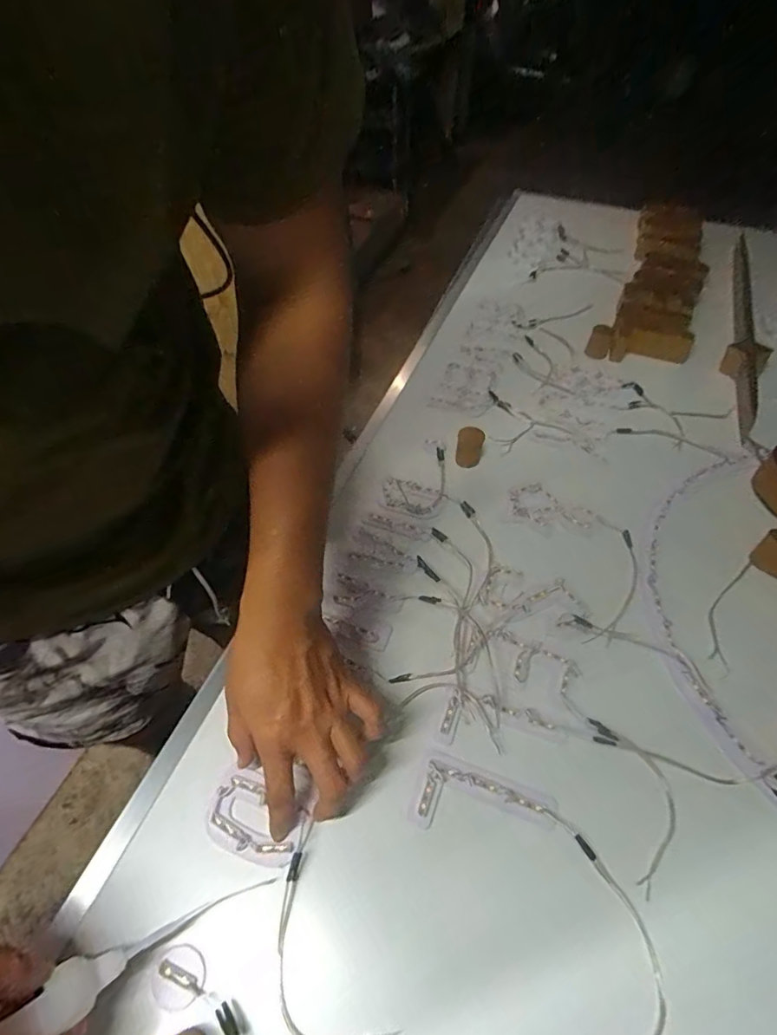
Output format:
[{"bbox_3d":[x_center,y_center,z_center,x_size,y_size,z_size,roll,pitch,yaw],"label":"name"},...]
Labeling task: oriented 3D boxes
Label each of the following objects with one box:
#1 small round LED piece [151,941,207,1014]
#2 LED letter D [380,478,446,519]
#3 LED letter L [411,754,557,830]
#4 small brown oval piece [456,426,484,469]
[{"bbox_3d":[-0.142,0.310,0.340,0.033,0.006,0.033,0,51,0],"label":"small round LED piece"},{"bbox_3d":[0.026,-0.024,0.595,0.075,0.012,0.051,16,53,12],"label":"LED letter D"},{"bbox_3d":[0.077,0.233,0.404,0.107,0.005,0.053,16,53,11],"label":"LED letter L"},{"bbox_3d":[0.102,-0.090,0.633,0.029,0.041,0.029,-16,53,-13],"label":"small brown oval piece"}]

